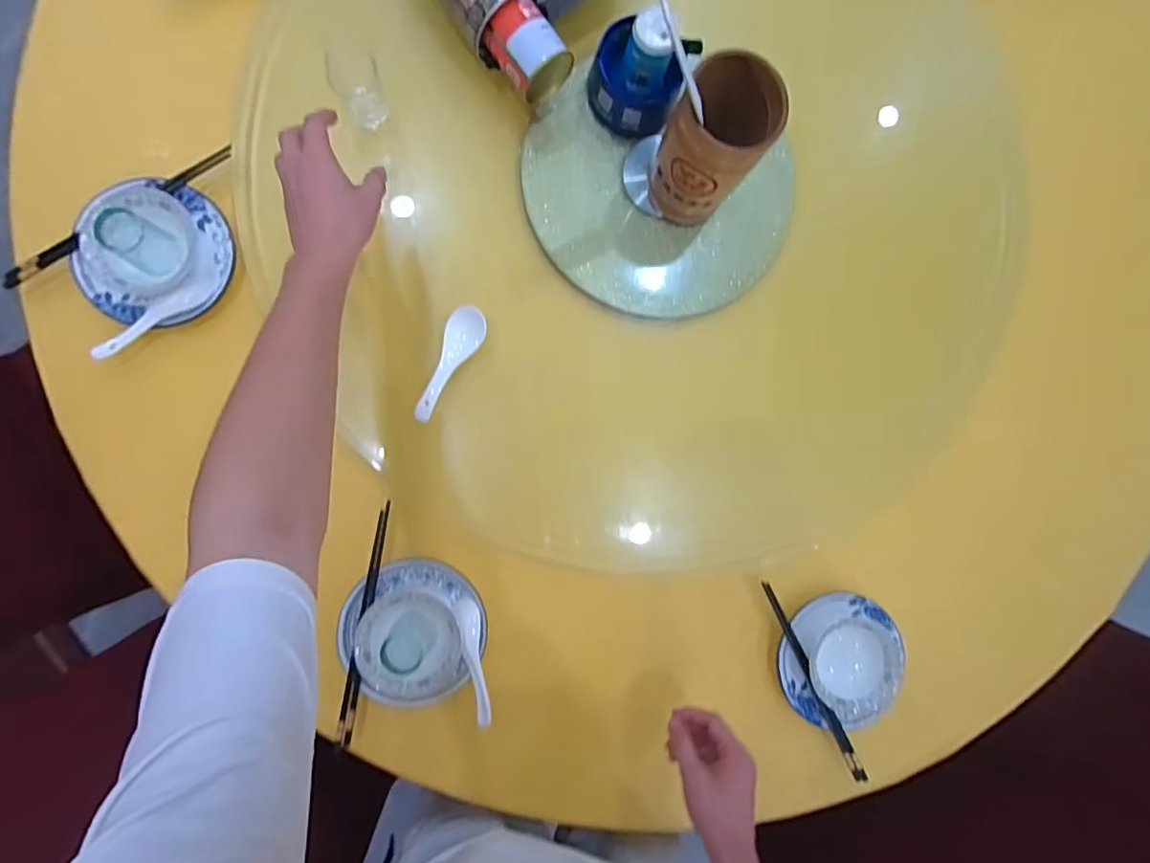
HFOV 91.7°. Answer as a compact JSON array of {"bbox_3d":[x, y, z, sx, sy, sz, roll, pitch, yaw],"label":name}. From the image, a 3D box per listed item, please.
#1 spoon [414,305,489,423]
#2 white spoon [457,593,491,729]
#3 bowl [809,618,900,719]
[{"bbox_3d":[-0.134,-0.071,0.607,0.040,0.025,0.131,20,86,-5],"label":"spoon"},{"bbox_3d":[-0.111,0.256,0.621,0.024,0.021,0.132,-8,89,-6],"label":"white spoon"},{"bbox_3d":[0.330,0.279,0.671,0.102,0.040,0.097,0,88,-6],"label":"bowl"}]

